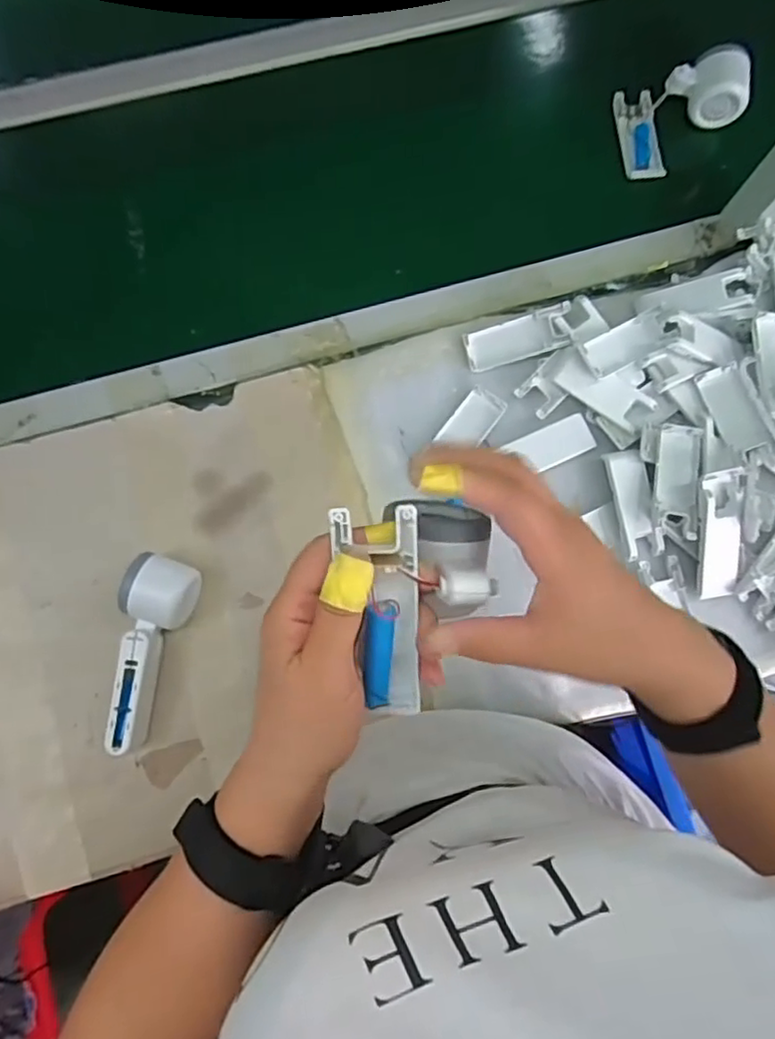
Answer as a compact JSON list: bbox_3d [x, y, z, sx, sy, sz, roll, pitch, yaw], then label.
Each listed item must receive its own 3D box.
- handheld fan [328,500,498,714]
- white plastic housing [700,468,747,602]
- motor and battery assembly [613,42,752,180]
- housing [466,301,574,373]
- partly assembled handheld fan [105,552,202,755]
[{"bbox_3d":[0.016,0.035,0.325,0.084,0.049,0.107,-13,108,-6],"label":"handheld fan"},{"bbox_3d":[0.310,0.014,0.595,0.041,0.018,0.118,-1,100,-2],"label":"white plastic housing"},{"bbox_3d":[0.308,-0.420,0.663,0.119,0.068,0.094,-6,80,-3],"label":"motor and battery assembly"},{"bbox_3d":[0.129,-0.178,0.635,0.102,0.012,0.041,-16,80,12],"label":"housing"},{"bbox_3d":[-0.220,0.116,0.574,0.055,0.053,0.166,18,79,2],"label":"partly assembled handheld fan"}]

